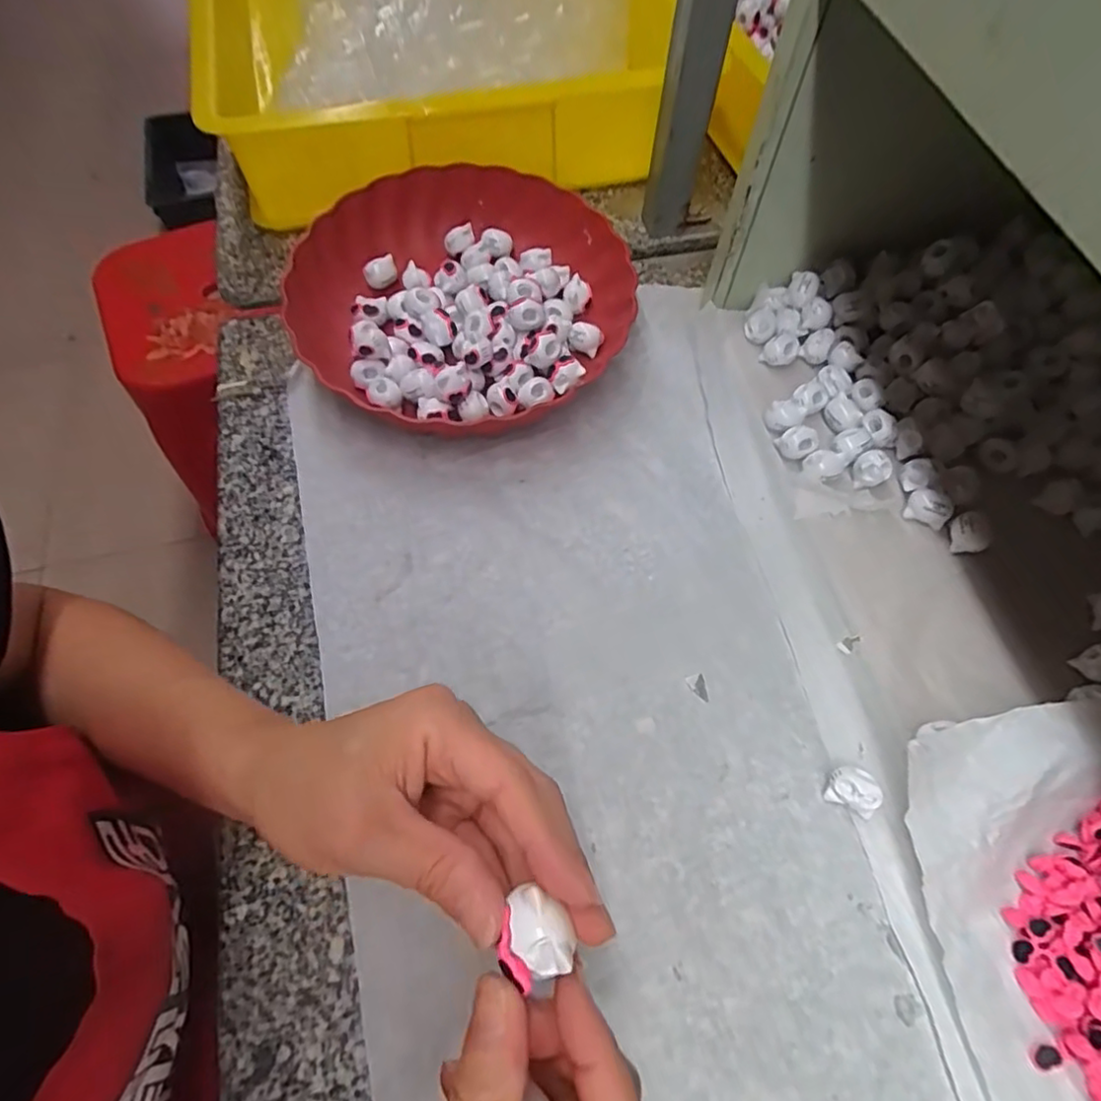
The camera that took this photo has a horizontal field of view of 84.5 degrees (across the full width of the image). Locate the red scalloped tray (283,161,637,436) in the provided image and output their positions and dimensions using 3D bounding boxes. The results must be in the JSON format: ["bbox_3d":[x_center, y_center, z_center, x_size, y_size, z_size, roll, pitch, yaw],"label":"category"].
[{"bbox_3d":[-0.064,-0.193,0.460,0.237,0.048,0.245,39,70,16],"label":"red scalloped tray"}]

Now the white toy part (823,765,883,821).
[{"bbox_3d":[0.163,0.129,0.328,0.026,0.020,0.019,26,67,11],"label":"white toy part"}]

